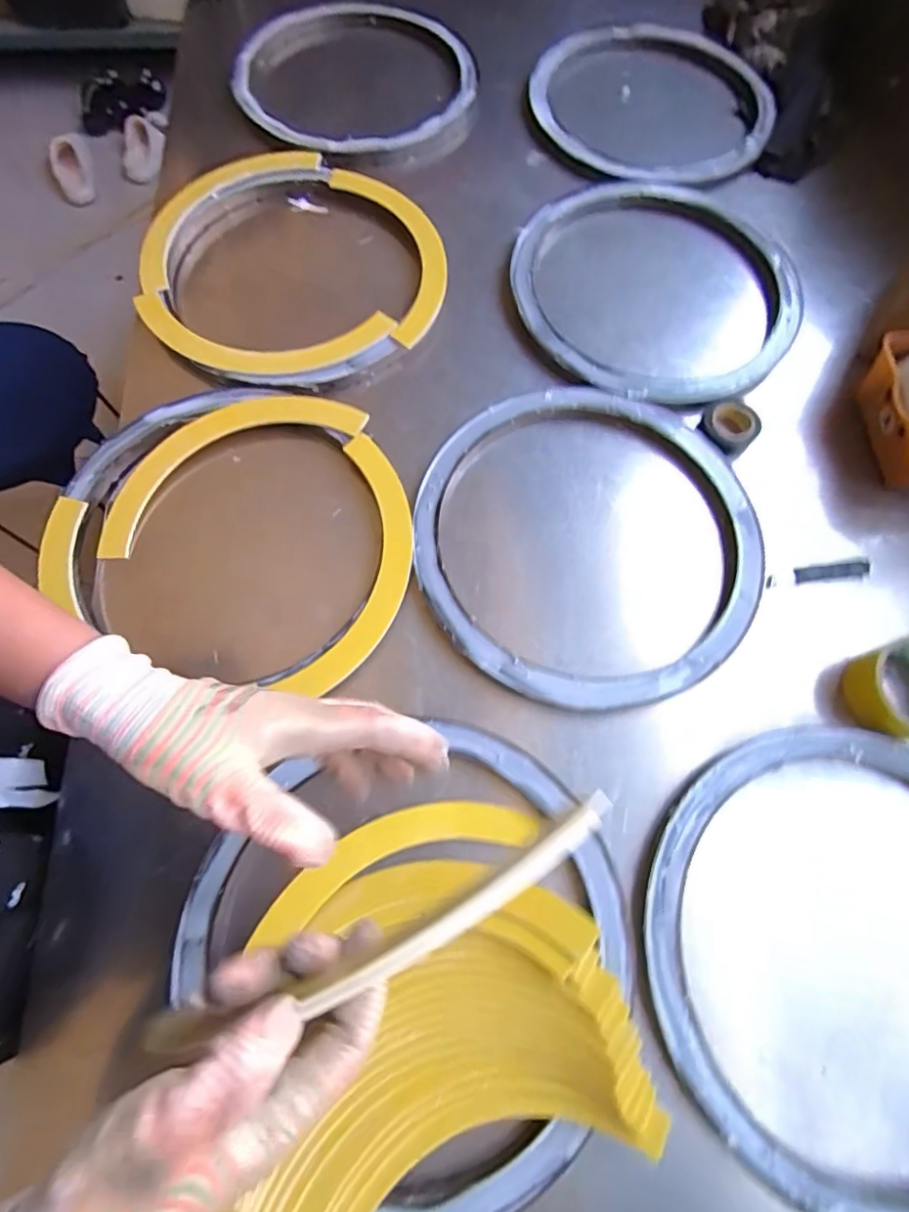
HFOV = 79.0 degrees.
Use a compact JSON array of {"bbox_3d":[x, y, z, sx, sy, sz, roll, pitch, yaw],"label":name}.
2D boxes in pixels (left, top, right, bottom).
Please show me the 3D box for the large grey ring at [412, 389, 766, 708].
[{"bbox_3d":[0.132,-0.073,0.541,0.326,0.013,0.347,1,71,-1],"label":"large grey ring"}]

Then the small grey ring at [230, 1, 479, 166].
[{"bbox_3d":[-0.133,-0.738,0.771,0.322,0.023,0.354,1,71,-1],"label":"small grey ring"}]

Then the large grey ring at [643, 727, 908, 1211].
[{"bbox_3d":[0.325,0.269,0.427,0.351,0.019,0.333,1,71,-1],"label":"large grey ring"}]

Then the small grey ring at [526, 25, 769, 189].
[{"bbox_3d":[0.270,-0.689,0.756,0.321,0.028,0.317,1,71,-1],"label":"small grey ring"}]

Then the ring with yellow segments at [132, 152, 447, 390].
[{"bbox_3d":[-0.188,-0.394,0.640,0.335,0.023,0.342,1,71,-1],"label":"ring with yellow segments"}]

